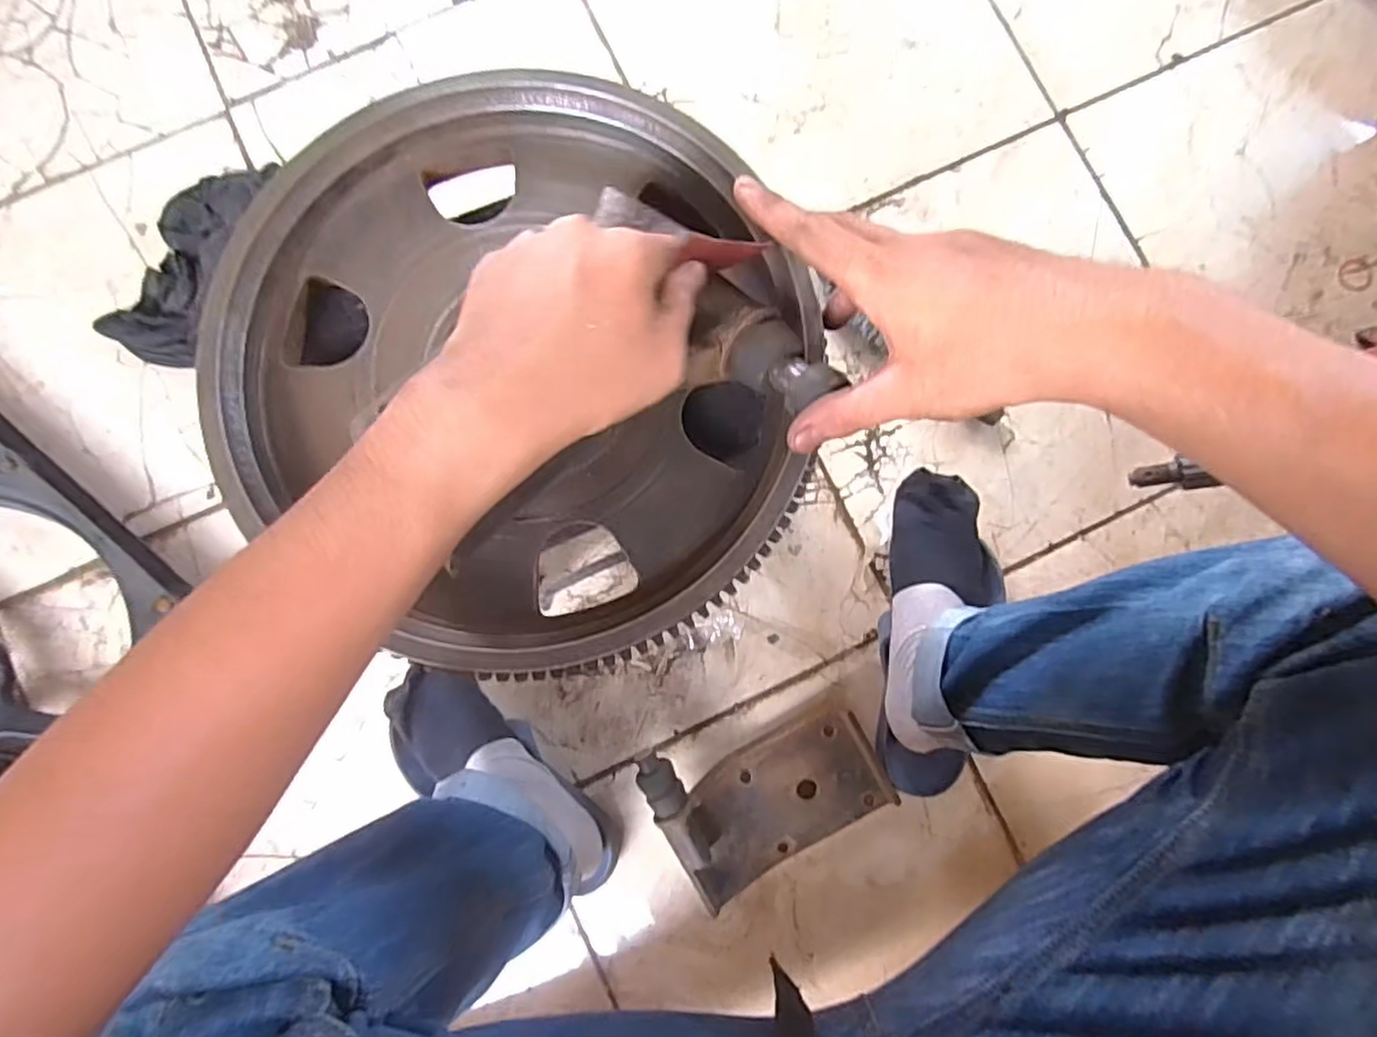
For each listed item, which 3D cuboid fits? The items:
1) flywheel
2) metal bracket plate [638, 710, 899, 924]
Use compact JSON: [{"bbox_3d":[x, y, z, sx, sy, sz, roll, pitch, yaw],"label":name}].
[{"bbox_3d":[-0.085,-0.079,0.349,0.289,0.061,0.307,0,87,1],"label":"flywheel"},{"bbox_3d":[0.073,0.248,0.628,0.202,0.059,0.154,-30,86,-3],"label":"metal bracket plate"}]

